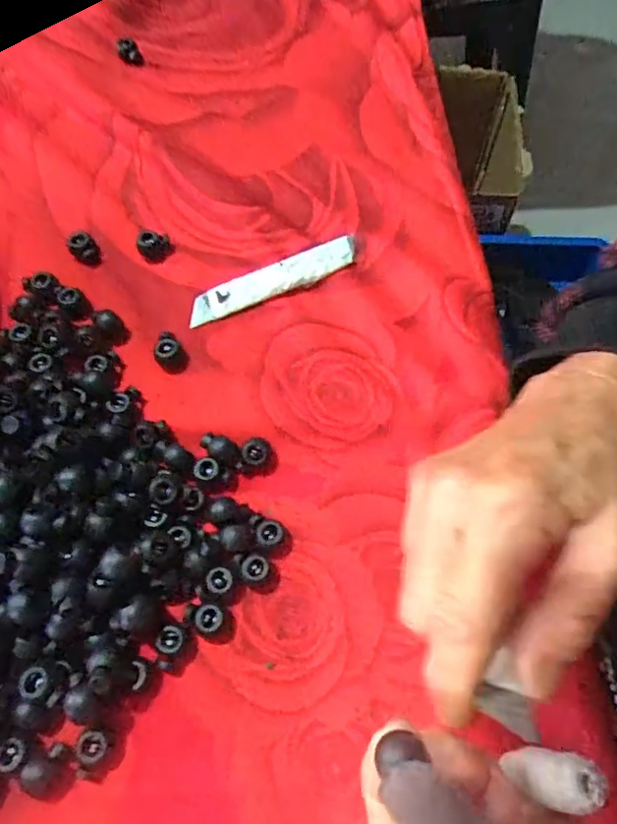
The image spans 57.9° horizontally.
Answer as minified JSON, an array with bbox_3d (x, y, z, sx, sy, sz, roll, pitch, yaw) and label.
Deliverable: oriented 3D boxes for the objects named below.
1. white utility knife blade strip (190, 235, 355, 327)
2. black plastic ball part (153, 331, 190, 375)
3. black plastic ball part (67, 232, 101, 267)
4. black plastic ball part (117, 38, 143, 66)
[{"bbox_3d":[-0.020,-0.076,0.319,0.101,0.004,0.021,-21,75,-6],"label":"white utility knife blade strip"},{"bbox_3d":[-0.074,-0.031,0.298,0.016,0.012,0.019,-37,71,-16],"label":"black plastic ball part"},{"bbox_3d":[-0.131,-0.095,0.326,0.017,0.010,0.014,41,71,16],"label":"black plastic ball part"},{"bbox_3d":[-0.128,-0.257,0.401,0.015,0.012,0.016,-15,66,-8],"label":"black plastic ball part"}]

